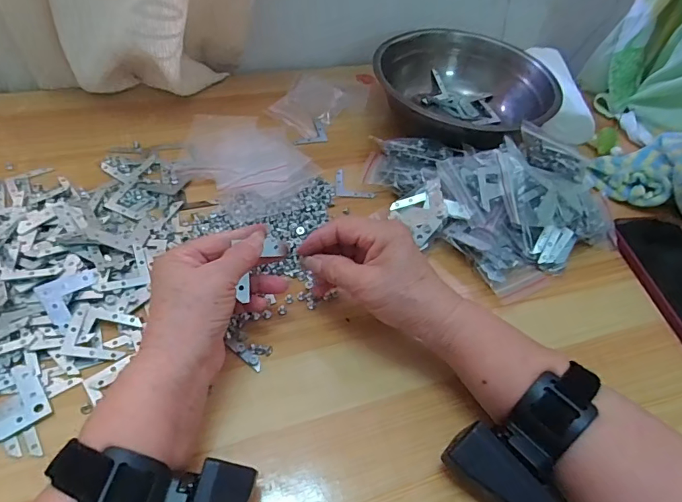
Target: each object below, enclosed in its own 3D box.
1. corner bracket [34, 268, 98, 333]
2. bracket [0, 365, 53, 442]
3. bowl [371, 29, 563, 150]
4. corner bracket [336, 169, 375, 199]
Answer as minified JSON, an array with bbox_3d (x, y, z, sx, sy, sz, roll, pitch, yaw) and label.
[{"bbox_3d":[-0.204,0.036,0.354,0.043,0.005,0.041,-28,75,-41],"label":"corner bracket"},{"bbox_3d":[-0.225,0.103,0.308,0.045,0.004,0.045,-29,59,-27],"label":"bracket"},{"bbox_3d":[0.143,-0.196,0.562,0.210,0.073,0.195,3,50,-4],"label":"bowl"},{"bbox_3d":[0.014,-0.071,0.484,0.040,0.009,0.034,0,50,-7],"label":"corner bracket"}]

